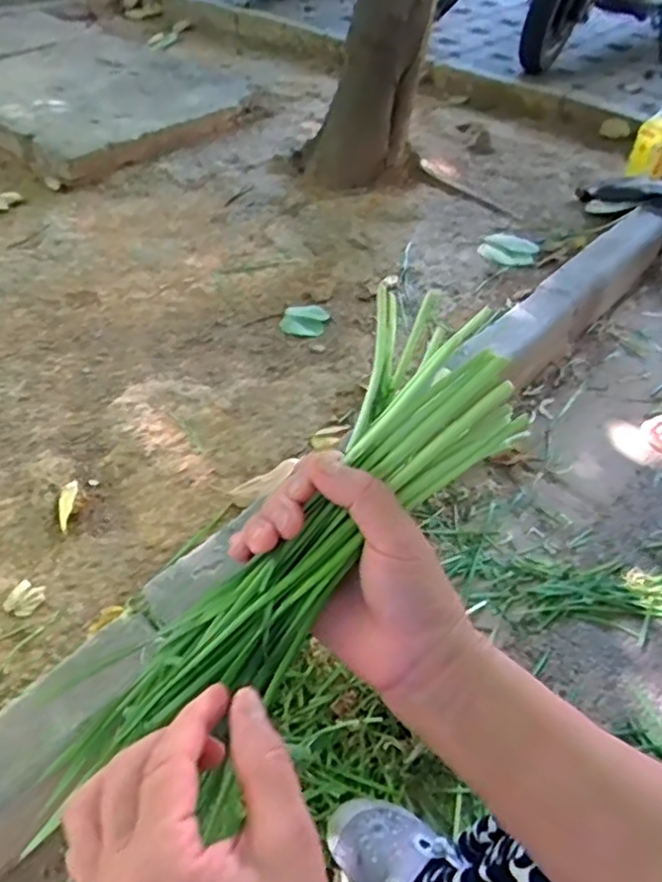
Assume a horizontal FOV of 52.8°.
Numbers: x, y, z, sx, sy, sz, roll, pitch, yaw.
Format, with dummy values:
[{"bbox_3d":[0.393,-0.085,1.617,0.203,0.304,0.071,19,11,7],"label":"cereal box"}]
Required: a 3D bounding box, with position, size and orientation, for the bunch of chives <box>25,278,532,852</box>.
[{"bbox_3d":[-0.015,0.063,0.322,0.084,0.062,0.284,38,86,31],"label":"bunch of chives"}]

